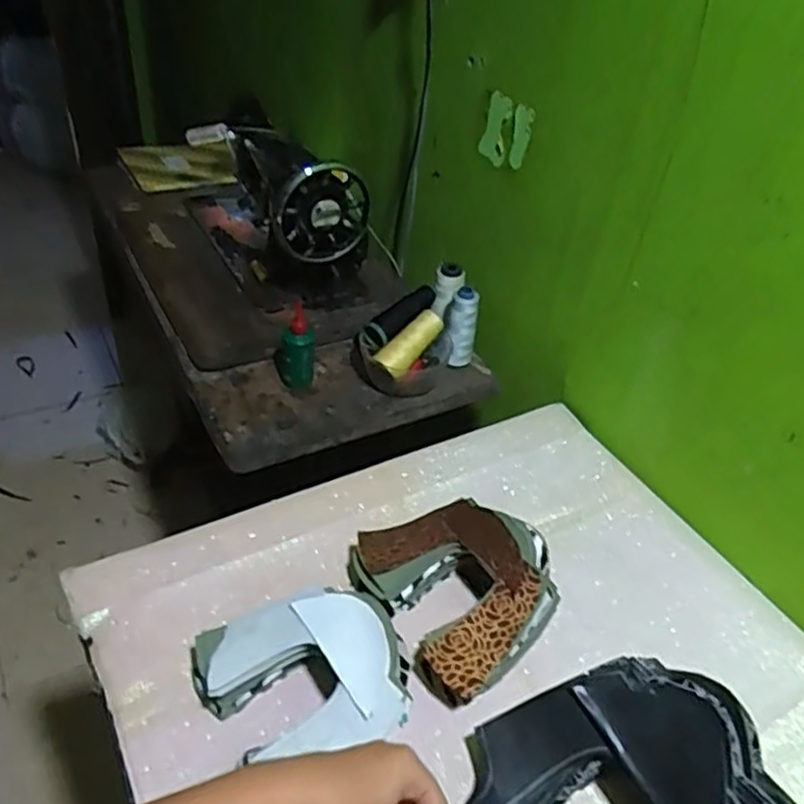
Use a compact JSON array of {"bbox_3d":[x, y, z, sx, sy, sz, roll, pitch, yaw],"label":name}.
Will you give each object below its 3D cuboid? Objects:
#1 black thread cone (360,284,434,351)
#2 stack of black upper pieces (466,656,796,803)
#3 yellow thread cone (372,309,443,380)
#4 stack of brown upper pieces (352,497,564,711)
[{"bbox_3d":[-0.001,-0.116,0.931,0.043,0.036,0.128,35,63,29],"label":"black thread cone"},{"bbox_3d":[0.173,0.295,0.502,0.228,0.092,0.197,-11,43,-20],"label":"stack of black upper pieces"},{"bbox_3d":[0.012,-0.075,0.913,0.038,0.040,0.110,32,64,27],"label":"yellow thread cone"},{"bbox_3d":[0.058,0.161,0.654,0.159,0.084,0.179,-21,47,-29],"label":"stack of brown upper pieces"}]

